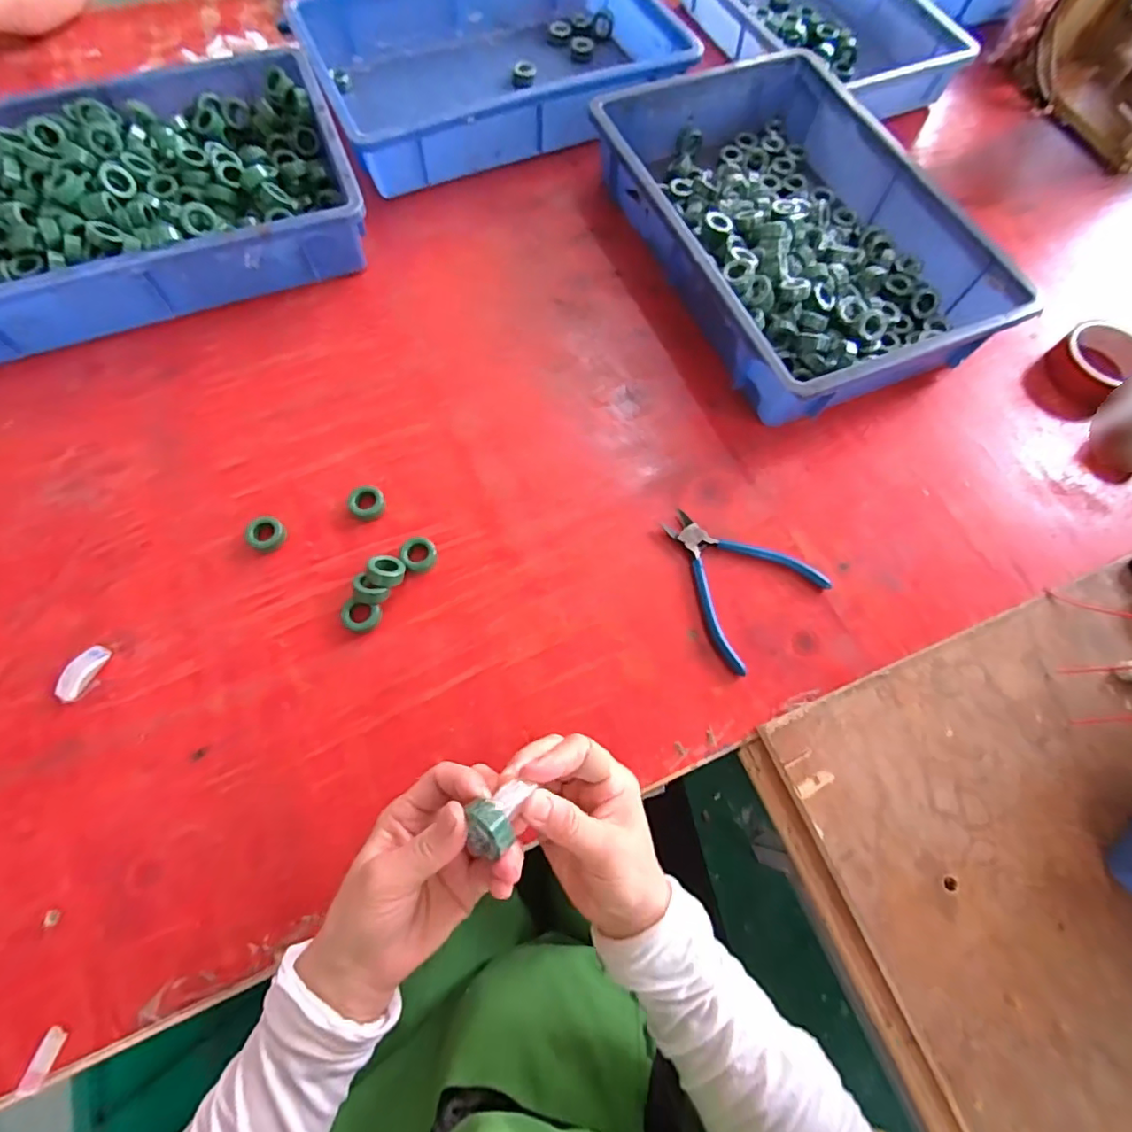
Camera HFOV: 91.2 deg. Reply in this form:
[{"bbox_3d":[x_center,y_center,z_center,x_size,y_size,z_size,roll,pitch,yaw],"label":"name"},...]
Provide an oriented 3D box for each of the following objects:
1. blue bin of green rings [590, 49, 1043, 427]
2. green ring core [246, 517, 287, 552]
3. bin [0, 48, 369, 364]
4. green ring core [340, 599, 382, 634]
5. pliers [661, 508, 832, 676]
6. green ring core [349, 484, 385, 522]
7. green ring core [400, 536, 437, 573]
[{"bbox_3d":[0.236,-0.368,0.602,0.276,0.081,0.436,-21,71,-10],"label":"blue bin of green rings"},{"bbox_3d":[-0.264,-0.028,0.488,0.031,0.008,0.031,1,69,-2],"label":"green ring core"},{"bbox_3d":[-0.450,-0.388,0.582,0.423,0.075,0.297,-20,71,-9],"label":"bin"},{"bbox_3d":[-0.171,0.043,0.462,0.032,0.009,0.024,9,69,1],"label":"green ring core"},{"bbox_3d":[0.145,0.006,0.494,0.119,0.012,0.135,-40,75,-15],"label":"pliers"},{"bbox_3d":[-0.181,-0.058,0.504,0.030,0.010,0.032,1,69,-2],"label":"green ring core"},{"bbox_3d":[-0.129,-0.010,0.486,0.030,0.013,0.030,1,69,-2],"label":"green ring core"}]

